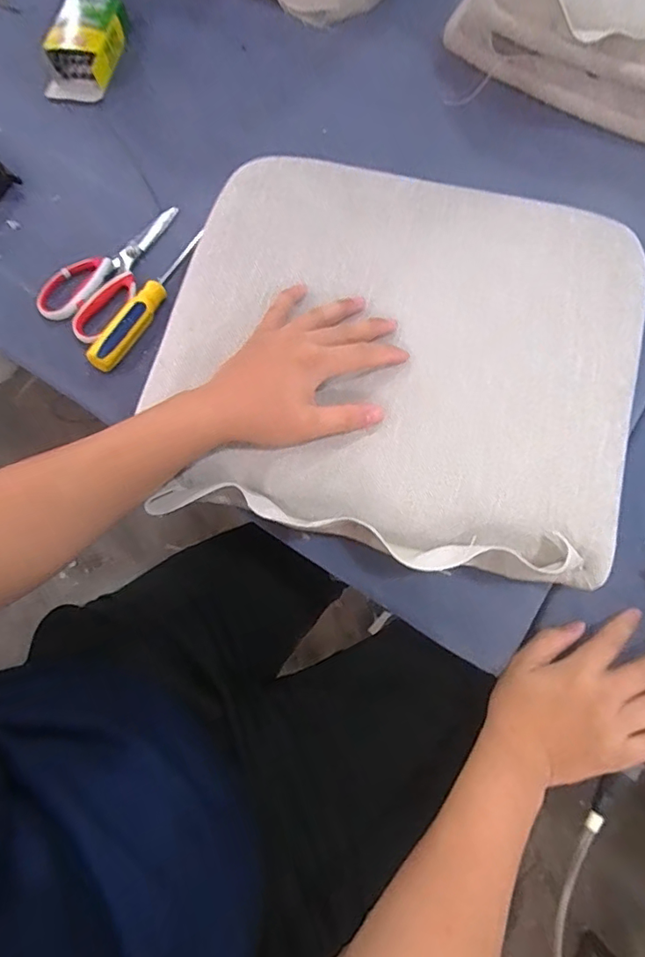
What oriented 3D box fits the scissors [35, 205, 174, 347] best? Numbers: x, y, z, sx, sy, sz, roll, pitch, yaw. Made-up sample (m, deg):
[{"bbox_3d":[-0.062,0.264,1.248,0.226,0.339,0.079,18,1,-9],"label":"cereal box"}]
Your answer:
[{"bbox_3d":[-0.237,-0.242,0.593,0.103,0.018,0.192,31,76,9],"label":"scissors"}]

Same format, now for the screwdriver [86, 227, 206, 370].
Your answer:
[{"bbox_3d":[-0.183,-0.196,0.565,0.037,0.027,0.194,30,76,9],"label":"screwdriver"}]

